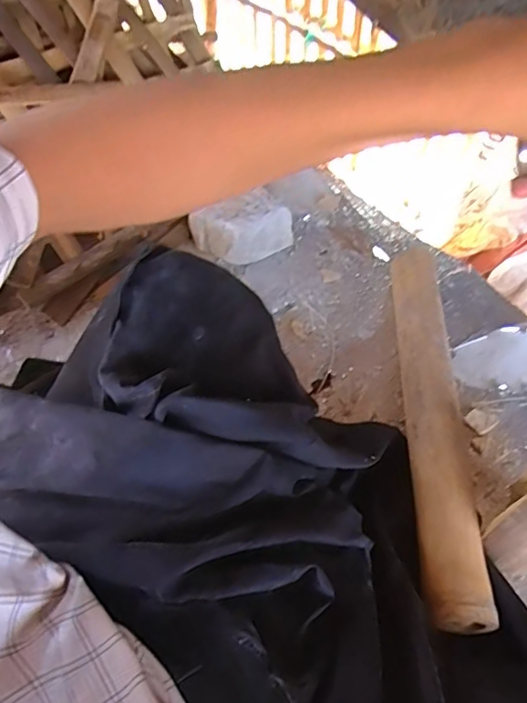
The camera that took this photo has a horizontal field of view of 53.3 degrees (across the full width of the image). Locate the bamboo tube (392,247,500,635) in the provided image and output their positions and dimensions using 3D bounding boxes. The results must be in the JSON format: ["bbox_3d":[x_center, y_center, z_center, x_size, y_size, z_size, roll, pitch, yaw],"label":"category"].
[{"bbox_3d":[0.216,0.068,0.679,0.059,0.058,0.512,4,56,1],"label":"bamboo tube"}]

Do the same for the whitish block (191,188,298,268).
[{"bbox_3d":[-0.032,-0.197,0.858,0.151,0.088,0.083,-18,58,-14],"label":"whitish block"}]

